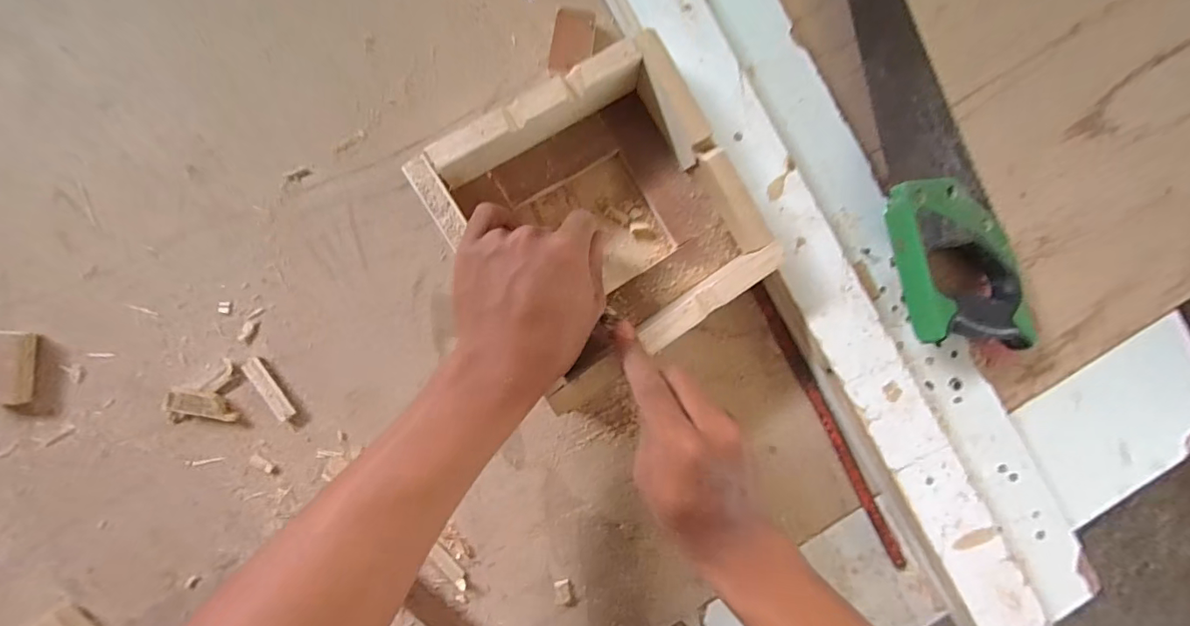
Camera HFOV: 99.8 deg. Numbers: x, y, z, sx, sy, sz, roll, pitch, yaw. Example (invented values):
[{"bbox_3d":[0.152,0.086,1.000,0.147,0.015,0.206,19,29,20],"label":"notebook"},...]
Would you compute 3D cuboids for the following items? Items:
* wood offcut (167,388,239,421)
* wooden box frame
[{"bbox_3d":[-0.296,0.069,0.379,0.045,0.017,0.020,12,89,-4],"label":"wood offcut"},{"bbox_3d":[0.003,-0.065,0.372,0.188,0.065,0.194,-32,92,-4],"label":"wooden box frame"}]

